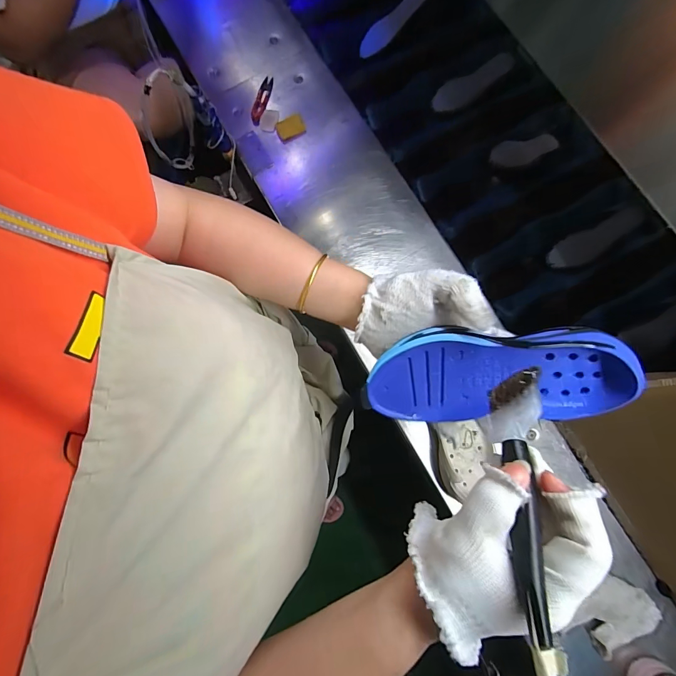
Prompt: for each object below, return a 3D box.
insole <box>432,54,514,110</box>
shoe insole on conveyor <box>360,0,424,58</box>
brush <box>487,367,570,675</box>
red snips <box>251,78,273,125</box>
[{"bbox_3d":[0.270,-0.507,0.713,0.167,0.007,0.052,-26,99,6],"label":"insole"},{"bbox_3d":[0.117,-0.657,0.737,0.170,0.008,0.049,-30,95,21],"label":"shoe insole on conveyor"},{"bbox_3d":[0.110,0.093,0.209,0.023,0.027,0.156,9,57,2],"label":"brush"},{"bbox_3d":[-0.148,-0.461,0.695,0.027,0.014,0.101,15,79,3],"label":"red snips"}]

